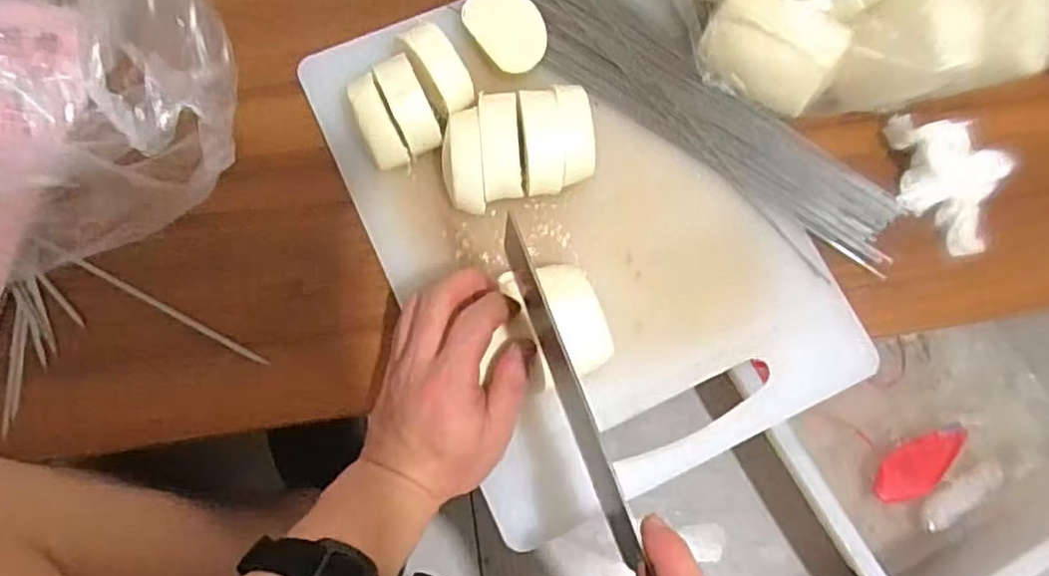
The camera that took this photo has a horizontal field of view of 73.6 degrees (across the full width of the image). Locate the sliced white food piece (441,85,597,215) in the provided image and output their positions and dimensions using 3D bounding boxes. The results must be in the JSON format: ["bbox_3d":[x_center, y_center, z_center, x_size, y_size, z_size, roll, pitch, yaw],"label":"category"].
[{"bbox_3d":[-0.004,-0.092,0.467,0.099,0.041,0.065,-12,75,-4],"label":"sliced white food piece"}]

